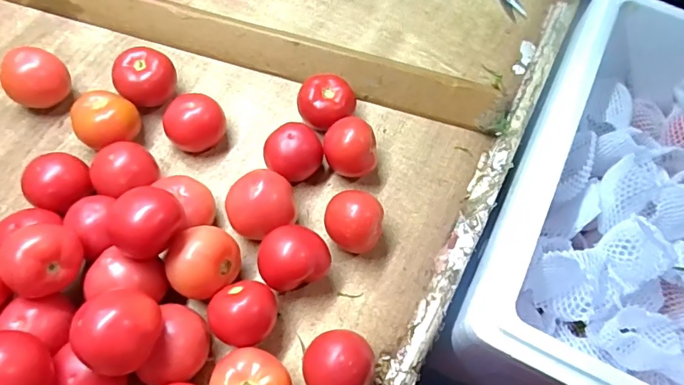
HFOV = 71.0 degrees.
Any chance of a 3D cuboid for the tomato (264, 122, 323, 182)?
[{"bbox_3d":[-0.053,-0.041,0.536,0.061,0.052,0.054,-11,65,-9],"label":"tomato"}]

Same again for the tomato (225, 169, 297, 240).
[{"bbox_3d":[-0.083,0.015,0.499,0.066,0.060,0.059,-13,66,-8],"label":"tomato"}]

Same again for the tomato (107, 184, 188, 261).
[{"bbox_3d":[-0.178,0.028,0.435,0.059,0.045,0.063,1,63,-2],"label":"tomato"}]

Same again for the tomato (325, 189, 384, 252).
[{"bbox_3d":[0.011,0.035,0.500,0.058,0.058,0.058,1,65,-2],"label":"tomato"}]

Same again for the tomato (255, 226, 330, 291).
[{"bbox_3d":[-0.047,0.066,0.475,0.067,0.059,0.056,-13,66,-8],"label":"tomato"}]

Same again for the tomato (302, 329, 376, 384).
[{"bbox_3d":[-0.003,0.158,0.435,0.062,0.058,0.061,1,65,-2],"label":"tomato"}]

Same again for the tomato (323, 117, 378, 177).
[{"bbox_3d":[0.010,-0.045,0.535,0.059,0.055,0.061,-1,63,-4],"label":"tomato"}]

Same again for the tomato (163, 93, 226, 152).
[{"bbox_3d":[-0.167,-0.080,0.546,0.064,0.056,0.060,1,63,-2],"label":"tomato"}]

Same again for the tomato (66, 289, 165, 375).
[{"bbox_3d":[-0.182,0.114,0.396,0.059,0.056,0.063,1,63,-2],"label":"tomato"}]

